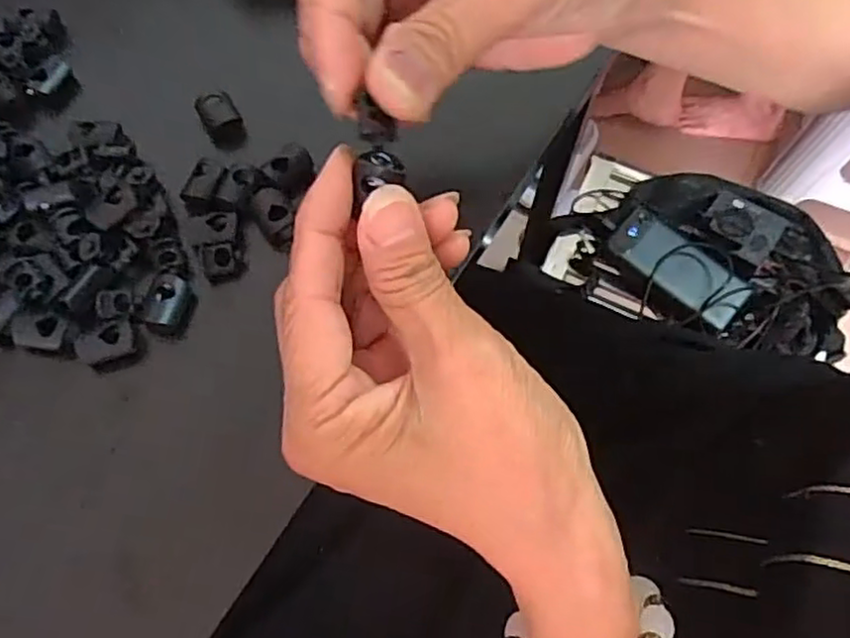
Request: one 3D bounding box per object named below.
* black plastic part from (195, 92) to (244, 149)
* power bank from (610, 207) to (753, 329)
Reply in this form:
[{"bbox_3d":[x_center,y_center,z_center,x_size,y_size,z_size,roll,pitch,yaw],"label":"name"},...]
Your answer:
[{"bbox_3d":[-0.088,-0.086,0.295,0.016,0.014,0.020,-24,69,-11],"label":"black plastic part"},{"bbox_3d":[0.273,-0.054,0.742,0.148,0.023,0.067,38,95,15],"label":"power bank"}]

